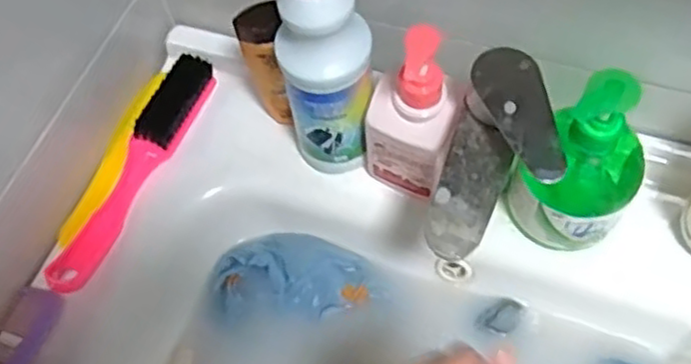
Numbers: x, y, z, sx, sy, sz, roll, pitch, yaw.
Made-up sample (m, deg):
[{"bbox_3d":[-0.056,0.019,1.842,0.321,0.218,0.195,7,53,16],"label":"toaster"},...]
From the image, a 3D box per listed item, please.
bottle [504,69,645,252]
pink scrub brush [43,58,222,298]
[{"bbox_3d":[0.159,-0.014,0.472,0.073,0.152,0.075,29,65,19],"label":"bottle"},{"bbox_3d":[-0.172,-0.012,0.574,0.032,0.036,0.221,21,62,16],"label":"pink scrub brush"}]

